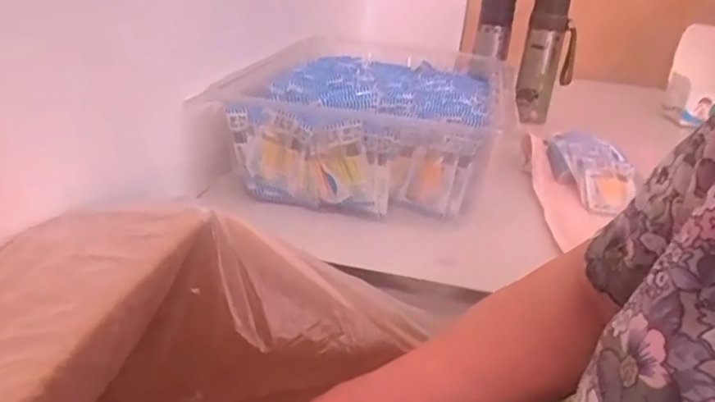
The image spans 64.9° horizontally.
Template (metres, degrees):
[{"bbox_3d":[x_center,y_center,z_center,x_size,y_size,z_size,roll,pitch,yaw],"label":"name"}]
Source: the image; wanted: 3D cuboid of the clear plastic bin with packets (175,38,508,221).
[{"bbox_3d":[0.015,-0.114,0.804,0.329,0.123,0.400,11,26,12],"label":"clear plastic bin with packets"}]

